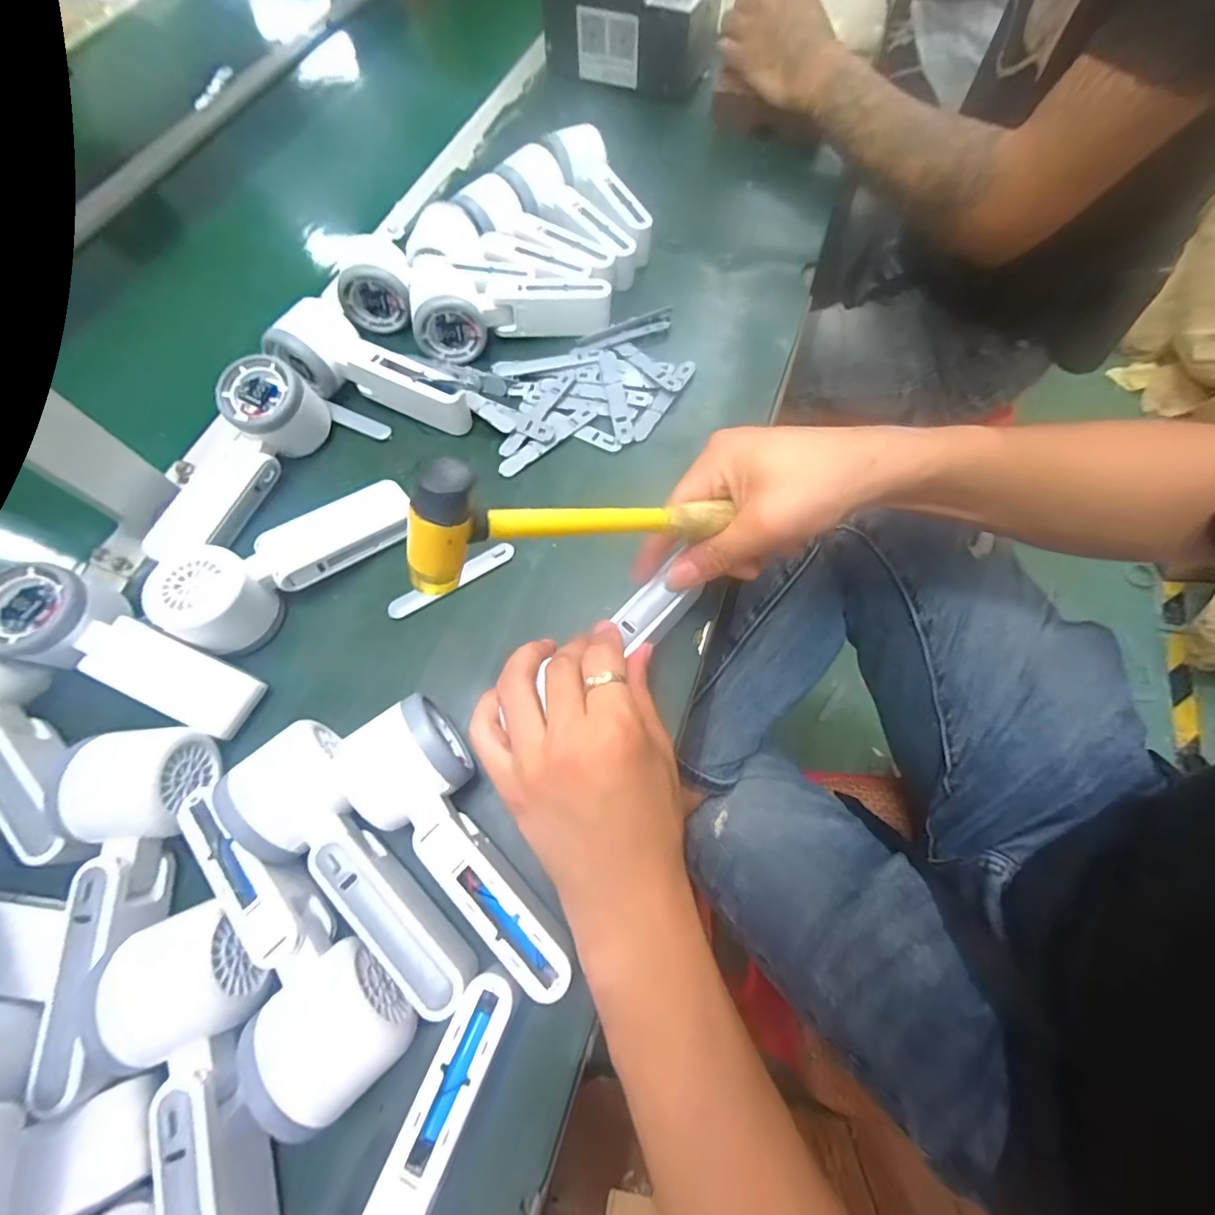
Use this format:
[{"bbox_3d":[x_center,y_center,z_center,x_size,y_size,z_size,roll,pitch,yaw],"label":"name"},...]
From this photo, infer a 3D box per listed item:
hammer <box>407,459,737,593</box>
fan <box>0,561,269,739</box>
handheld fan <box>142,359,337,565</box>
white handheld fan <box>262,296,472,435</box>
[{"bbox_3d":[-0.011,-0.039,0.249,0.160,0.056,0.021,-7,63,-30],"label":"hammer"},{"bbox_3d":[-0.306,0.031,0.335,0.172,0.048,0.059,27,69,-2],"label":"fan"},{"bbox_3d":[-0.270,-0.107,0.381,0.073,0.062,0.165,17,67,9],"label":"handheld fan"},{"bbox_3d":[-0.182,-0.190,0.419,0.156,0.050,0.055,26,68,-1],"label":"white handheld fan"}]

